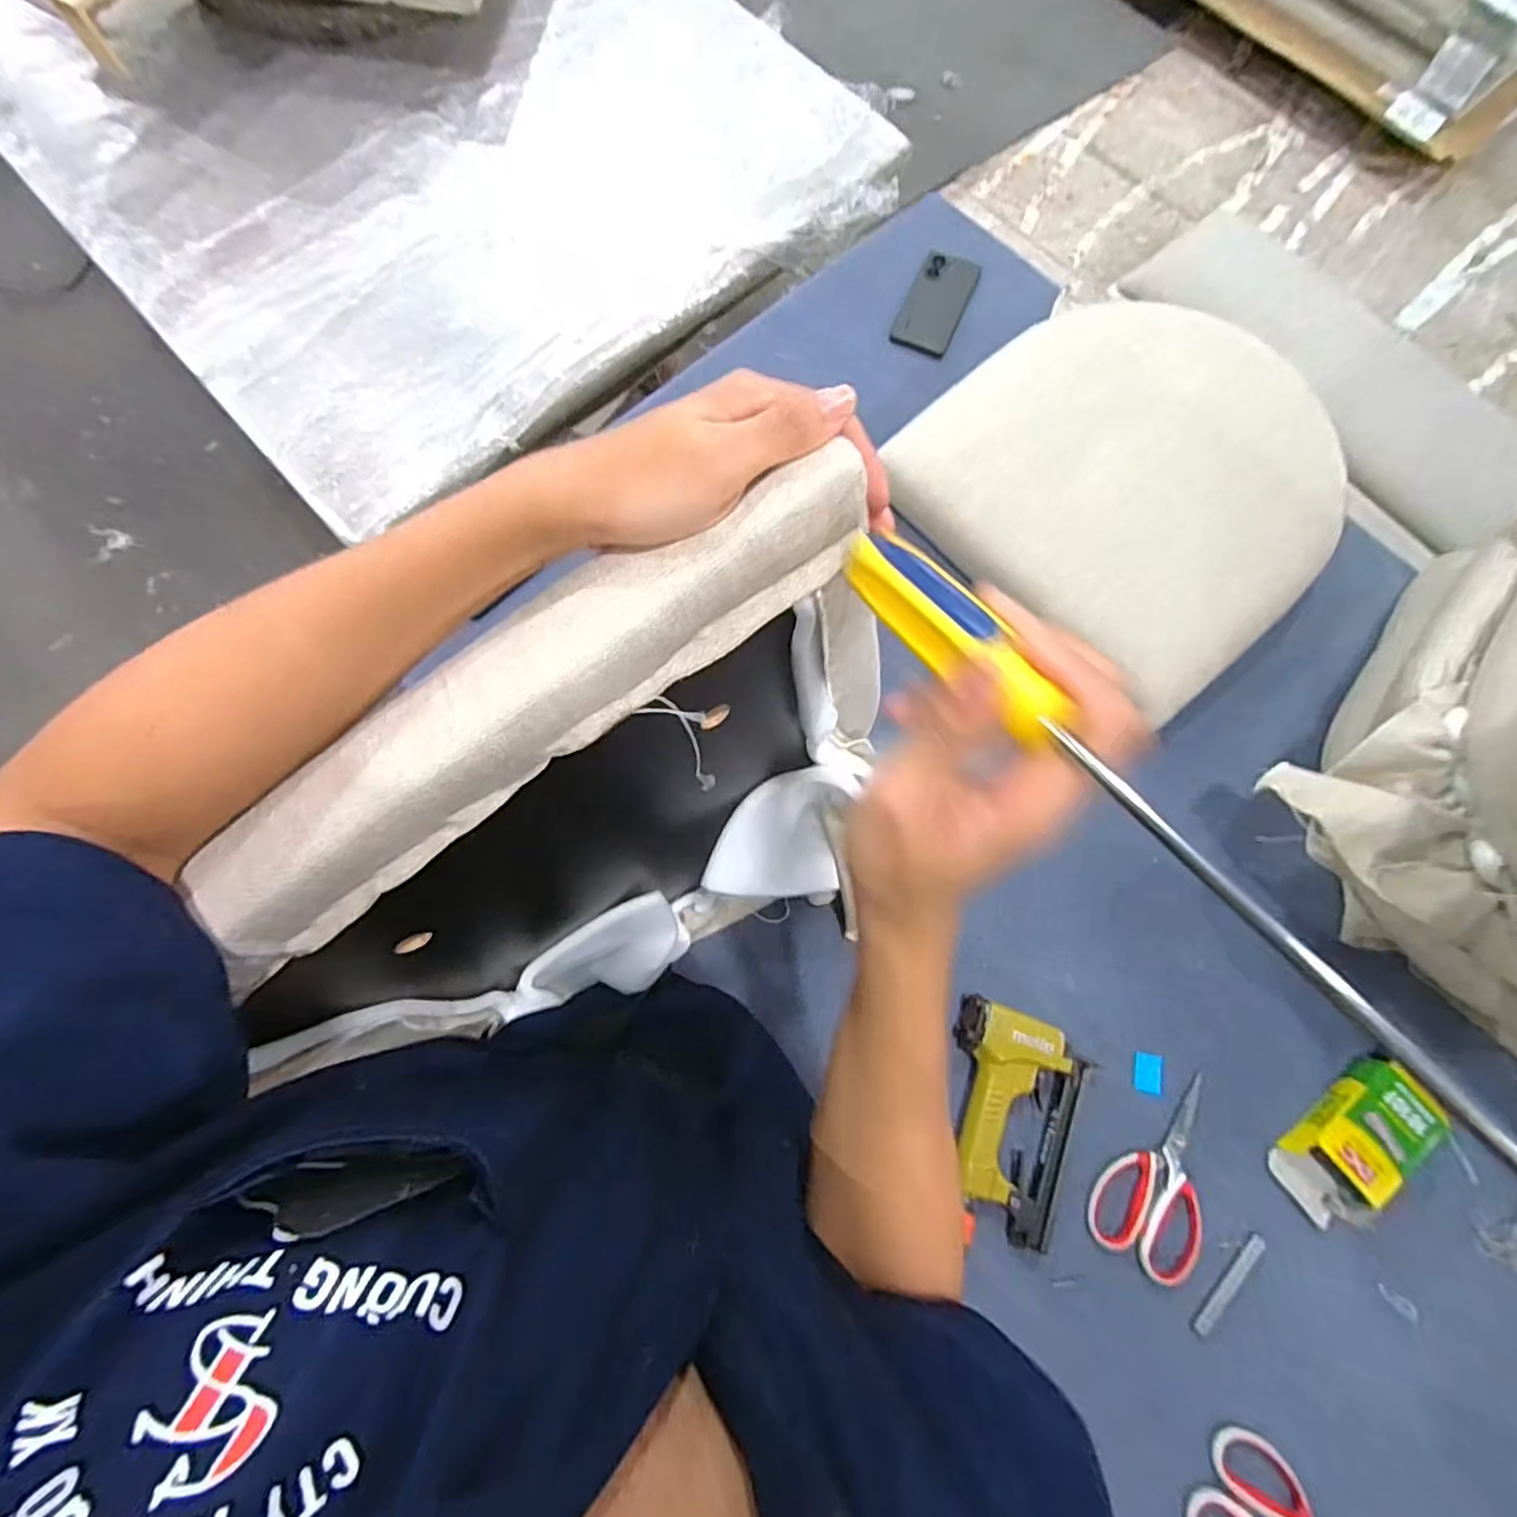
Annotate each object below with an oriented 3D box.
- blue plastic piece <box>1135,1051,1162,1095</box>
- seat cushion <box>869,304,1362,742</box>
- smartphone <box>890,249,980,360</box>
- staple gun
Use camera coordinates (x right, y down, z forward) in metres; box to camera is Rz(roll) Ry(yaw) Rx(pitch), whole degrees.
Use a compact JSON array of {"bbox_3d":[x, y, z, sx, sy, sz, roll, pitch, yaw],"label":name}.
[{"bbox_3d":[0.395,0.318,0.685,0.027,0.006,0.037,12,77,1],"label":"blue plastic piece"},{"bbox_3d":[0.430,-0.330,0.788,0.450,0.062,0.433,43,79,8],"label":"seat cushion"},{"bbox_3d":[0.238,-0.608,0.907,0.079,0.008,0.146,25,84,4],"label":"smartphone"},{"bbox_3d":[0.248,0.349,0.649,0.127,0.041,0.208,12,77,1],"label":"staple gun"}]

